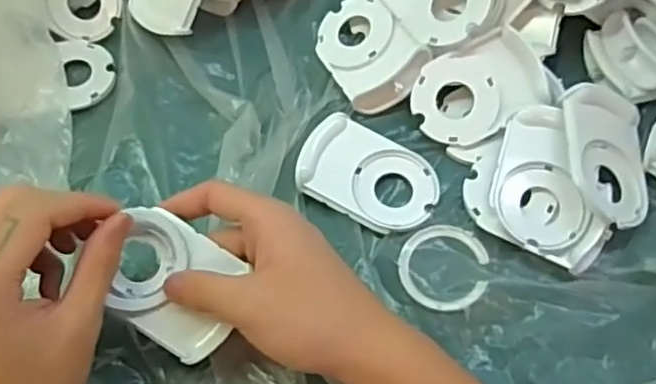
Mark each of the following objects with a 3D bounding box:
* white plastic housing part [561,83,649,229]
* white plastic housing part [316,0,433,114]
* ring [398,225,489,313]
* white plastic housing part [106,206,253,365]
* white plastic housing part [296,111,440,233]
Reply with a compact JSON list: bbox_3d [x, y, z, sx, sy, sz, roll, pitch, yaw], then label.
[{"bbox_3d":[0.160,-0.023,0.393,0.055,0.014,0.084,14,68,-23],"label":"white plastic housing part"},{"bbox_3d":[0.025,-0.093,0.448,0.057,0.012,0.088,-40,58,9],"label":"white plastic housing part"},{"bbox_3d":[0.065,0.043,0.385,0.048,0.006,0.051,-2,61,3],"label":"ring"},{"bbox_3d":[-0.079,0.048,0.346,0.071,0.011,0.057,36,84,-3],"label":"white plastic housing part"},{"bbox_3d":[0.025,-0.011,0.410,0.081,0.015,0.056,23,65,16],"label":"white plastic housing part"}]

